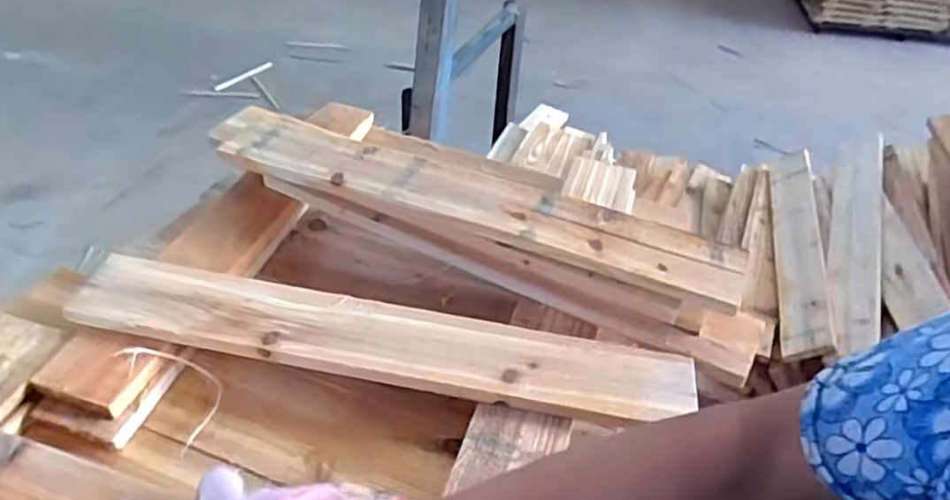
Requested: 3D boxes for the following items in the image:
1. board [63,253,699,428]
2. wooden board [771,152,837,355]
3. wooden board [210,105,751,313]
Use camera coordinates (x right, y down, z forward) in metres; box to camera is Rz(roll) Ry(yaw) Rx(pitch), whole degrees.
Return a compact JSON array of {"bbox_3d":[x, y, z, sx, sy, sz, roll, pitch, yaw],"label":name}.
[{"bbox_3d":[-0.078,0.072,0.573,0.495,0.020,0.074,10,40,5],"label":"board"},{"bbox_3d":[0.525,-0.013,1.143,0.072,0.019,0.478,-12,36,29],"label":"wooden board"},{"bbox_3d":[-0.021,-0.052,0.654,0.530,0.026,0.085,19,41,14],"label":"wooden board"}]

